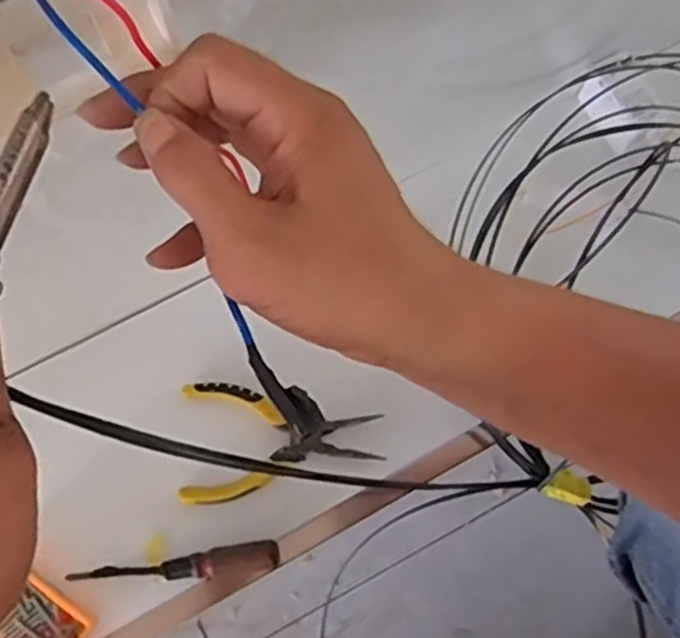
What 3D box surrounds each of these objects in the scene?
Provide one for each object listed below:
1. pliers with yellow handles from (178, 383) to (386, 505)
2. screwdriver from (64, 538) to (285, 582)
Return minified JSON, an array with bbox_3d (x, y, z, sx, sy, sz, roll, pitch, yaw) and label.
[{"bbox_3d":[-0.044,0.097,0.584,0.148,0.014,0.090,1,74,1],"label":"pliers with yellow handles"},{"bbox_3d":[-0.123,0.187,0.564,0.155,0.016,0.021,-9,74,-2],"label":"screwdriver"}]

